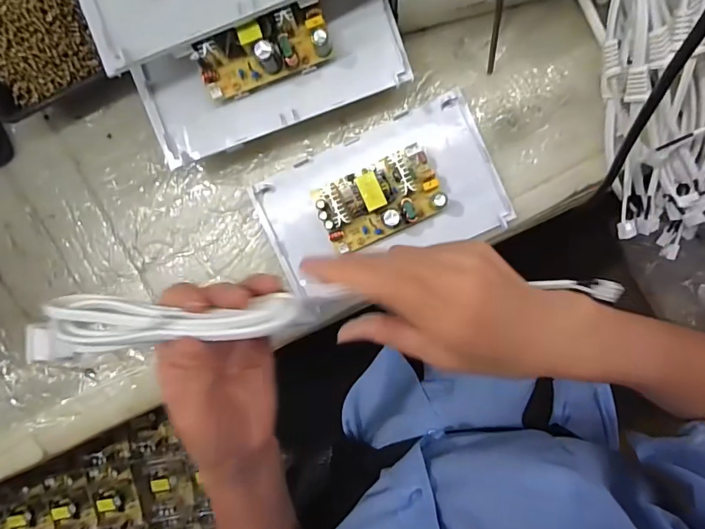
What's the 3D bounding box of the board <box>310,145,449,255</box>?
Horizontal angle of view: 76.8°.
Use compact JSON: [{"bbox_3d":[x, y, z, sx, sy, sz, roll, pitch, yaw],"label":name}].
[{"bbox_3d":[0.022,-0.053,0.362,0.096,0.038,0.058,-24,92,6],"label":"board"}]

